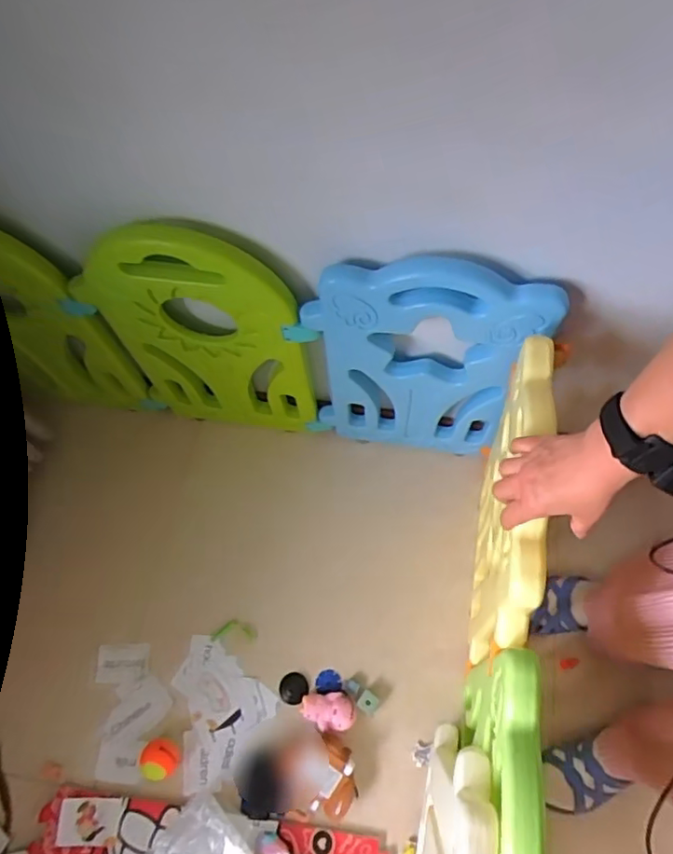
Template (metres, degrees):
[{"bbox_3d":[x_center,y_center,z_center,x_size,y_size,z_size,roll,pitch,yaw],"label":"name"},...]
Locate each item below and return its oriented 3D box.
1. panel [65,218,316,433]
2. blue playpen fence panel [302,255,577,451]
[{"bbox_3d":[-0.223,-0.135,1.002,0.345,0.565,0.062,7,67,6],"label":"panel"},{"bbox_3d":[0.133,-0.088,0.974,0.346,0.543,0.067,10,67,7],"label":"blue playpen fence panel"}]

